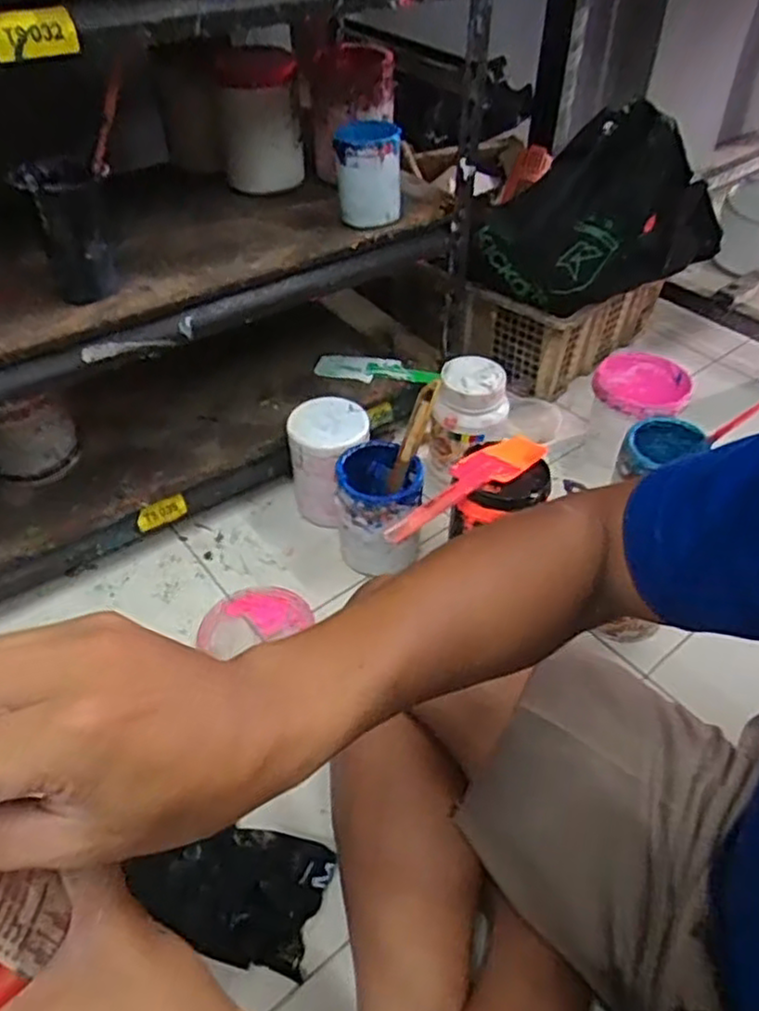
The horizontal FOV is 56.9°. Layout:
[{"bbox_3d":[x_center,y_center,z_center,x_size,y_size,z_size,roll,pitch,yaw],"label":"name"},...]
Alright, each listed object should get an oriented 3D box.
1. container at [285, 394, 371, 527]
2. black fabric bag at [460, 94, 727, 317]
[{"bbox_3d":[-0.062,-0.055,0.906,0.100,0.137,0.104,-1,45,-1],"label":"container"},{"bbox_3d":[0.292,-0.384,0.935,0.331,0.228,0.095,9,46,9],"label":"black fabric bag"}]

